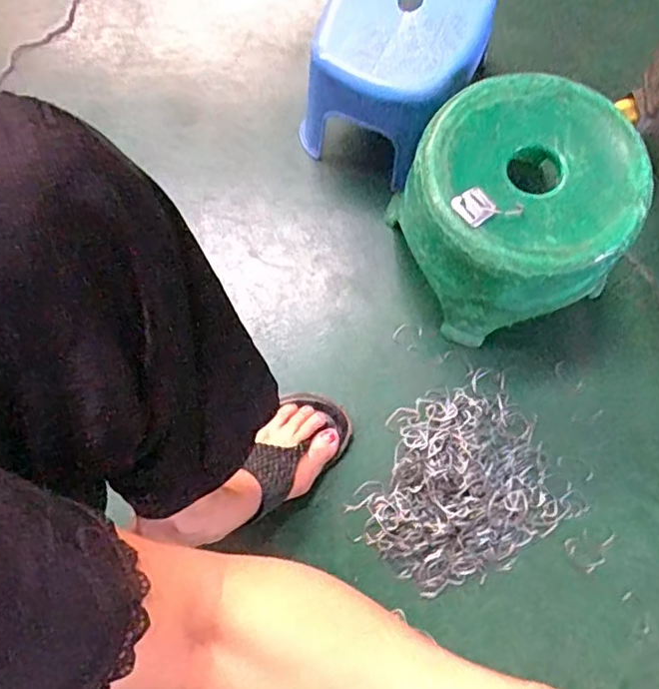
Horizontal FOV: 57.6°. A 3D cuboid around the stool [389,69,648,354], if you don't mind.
[{"bbox_3d":[0.181,-0.127,0.617,0.202,0.165,0.202,0,73,0],"label":"stool"}]

